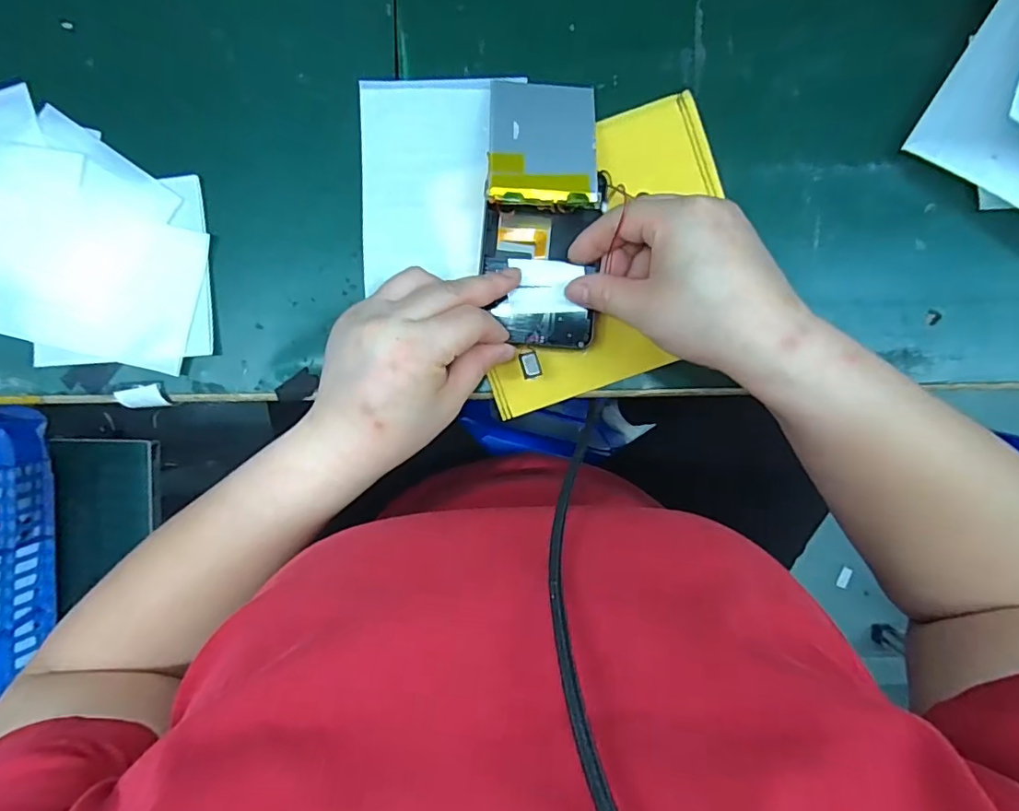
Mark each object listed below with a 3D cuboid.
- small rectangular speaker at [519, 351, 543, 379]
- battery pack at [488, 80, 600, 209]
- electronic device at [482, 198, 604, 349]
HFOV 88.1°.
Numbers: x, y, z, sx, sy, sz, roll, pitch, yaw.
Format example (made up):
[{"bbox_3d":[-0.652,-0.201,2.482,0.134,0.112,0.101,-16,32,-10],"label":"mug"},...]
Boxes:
[{"bbox_3d":[0.012,-0.024,0.310,0.012,0.004,0.016,-7,74,-13],"label":"small rectangular speaker"},{"bbox_3d":[0.020,-0.154,0.306,0.061,0.004,0.082,1,74,-4],"label":"battery pack"},{"bbox_3d":[0.018,-0.078,0.318,0.066,0.014,0.083,3,93,0],"label":"electronic device"}]

